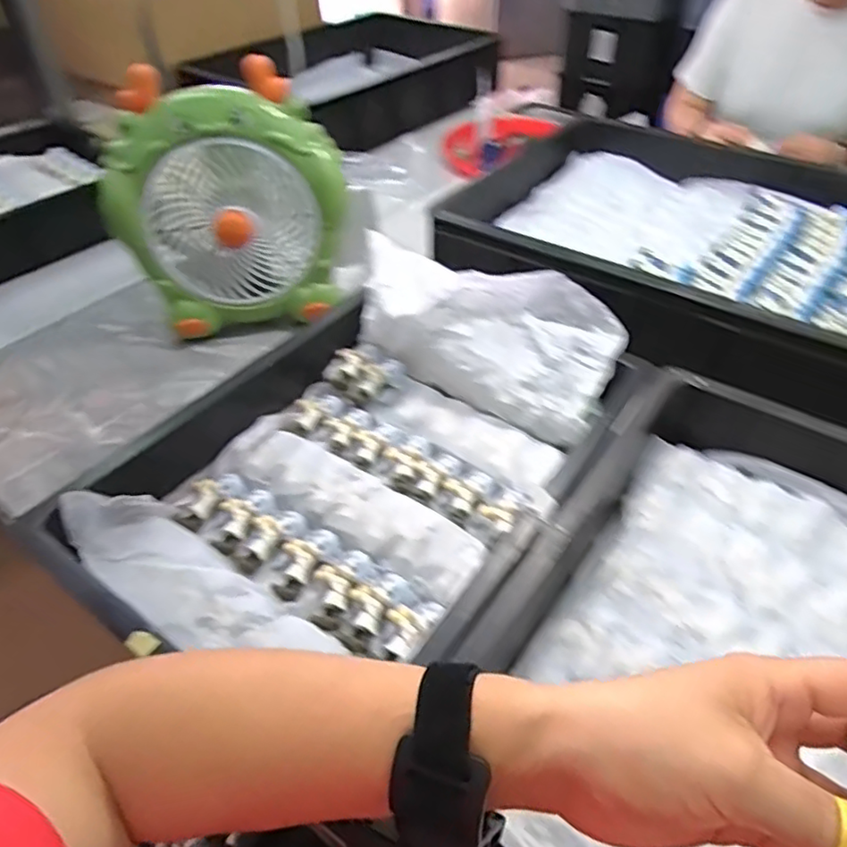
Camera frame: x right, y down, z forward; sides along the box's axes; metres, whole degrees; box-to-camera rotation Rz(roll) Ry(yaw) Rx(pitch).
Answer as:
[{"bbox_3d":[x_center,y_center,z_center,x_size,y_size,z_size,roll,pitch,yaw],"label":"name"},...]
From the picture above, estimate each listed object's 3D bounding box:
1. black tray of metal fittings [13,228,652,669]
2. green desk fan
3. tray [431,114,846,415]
[{"bbox_3d":[-0.036,0.021,0.556,0.336,0.108,0.482,24,50,25],"label":"black tray of metal fittings"},{"bbox_3d":[-0.235,-0.260,0.766,0.270,0.292,0.107,4,44,6],"label":"green desk fan"},{"bbox_3d":[0.352,-0.220,0.762,0.587,0.089,0.436,28,51,27],"label":"tray"}]

